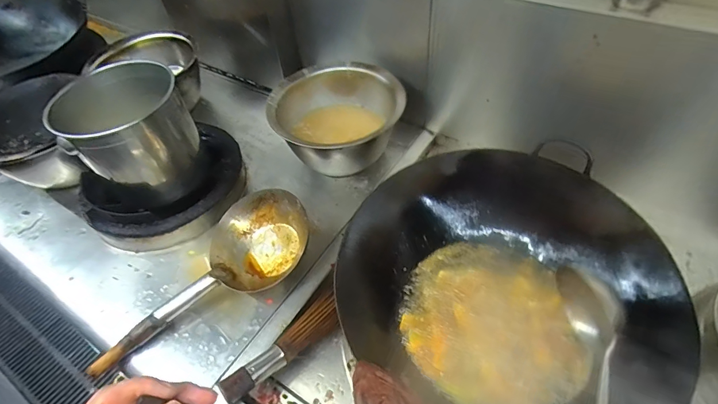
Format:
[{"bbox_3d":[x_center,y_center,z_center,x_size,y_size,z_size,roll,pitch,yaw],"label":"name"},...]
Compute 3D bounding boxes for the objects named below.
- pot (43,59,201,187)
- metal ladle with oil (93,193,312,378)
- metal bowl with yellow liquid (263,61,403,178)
[{"bbox_3d":[-0.461,-0.146,0.796,0.212,0.183,0.227,-2,49,2],"label":"pot"},{"bbox_3d":[-0.270,0.123,0.713,0.390,0.076,0.178,-31,54,-21],"label":"metal ladle with oil"},{"bbox_3d":[-0.051,-0.188,0.888,0.281,0.129,0.272,-16,50,-10],"label":"metal bowl with yellow liquid"}]

